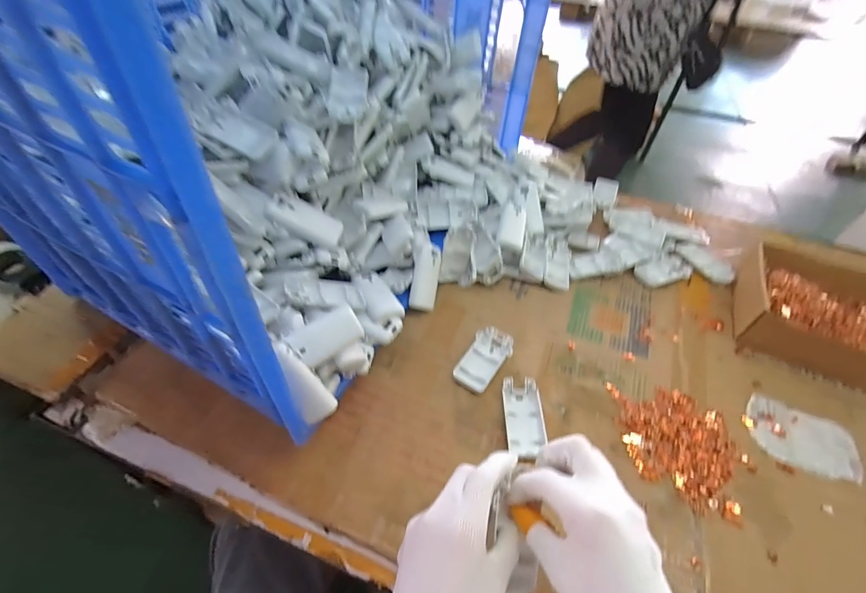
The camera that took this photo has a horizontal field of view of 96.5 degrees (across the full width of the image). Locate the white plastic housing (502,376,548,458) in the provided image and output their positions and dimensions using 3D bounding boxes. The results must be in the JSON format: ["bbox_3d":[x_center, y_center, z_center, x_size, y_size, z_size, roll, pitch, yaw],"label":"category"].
[{"bbox_3d":[0.110,0.147,0.470,0.045,0.017,0.095,1,50,-1],"label":"white plastic housing"}]

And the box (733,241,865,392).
[{"bbox_3d":[0.567,0.023,0.557,0.210,0.062,0.185,20,52,16],"label":"box"}]

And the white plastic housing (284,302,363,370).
[{"bbox_3d":[-0.117,0.045,0.424,0.076,0.022,0.045,-33,101,-29],"label":"white plastic housing"}]

